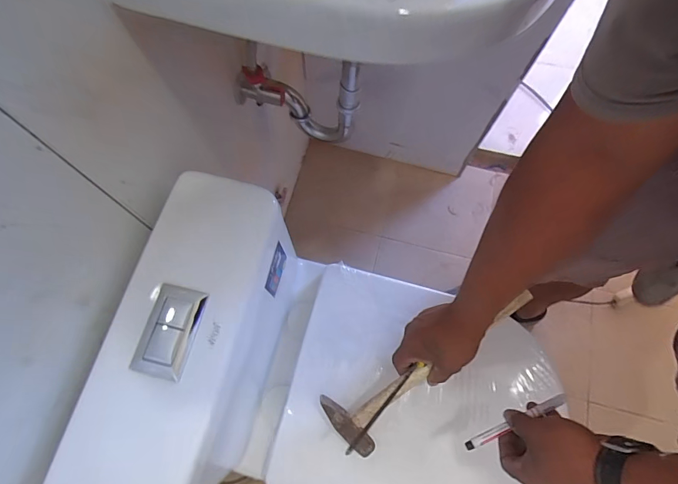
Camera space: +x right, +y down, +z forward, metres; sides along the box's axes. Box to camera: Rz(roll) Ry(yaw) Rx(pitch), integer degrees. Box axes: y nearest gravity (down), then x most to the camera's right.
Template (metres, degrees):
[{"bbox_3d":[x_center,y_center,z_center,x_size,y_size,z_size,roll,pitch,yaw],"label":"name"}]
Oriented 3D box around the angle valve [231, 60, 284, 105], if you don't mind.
[{"bbox_3d":[-0.124,-0.245,0.577,0.079,0.074,0.053,-3,71,-1],"label":"angle valve"}]

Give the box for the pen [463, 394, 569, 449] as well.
[{"bbox_3d":[0.207,0.211,0.439,0.129,0.009,0.011,-26,73,0],"label":"pen"}]

